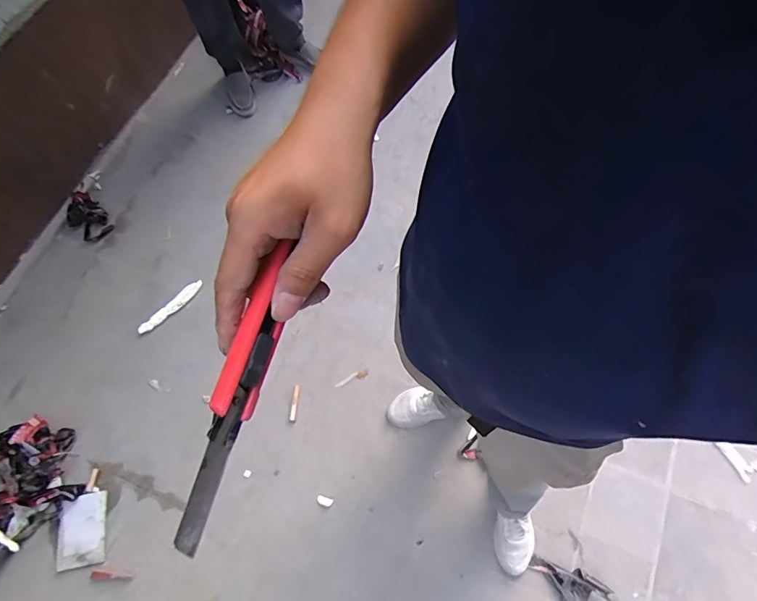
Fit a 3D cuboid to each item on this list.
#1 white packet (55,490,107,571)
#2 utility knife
[{"bbox_3d":[-0.854,0.658,1.262,0.136,0.012,0.185,-12,69,-2],"label":"white packet"},{"bbox_3d":[-0.084,0.055,0.263,0.021,0.019,0.178,16,84,8],"label":"utility knife"}]

